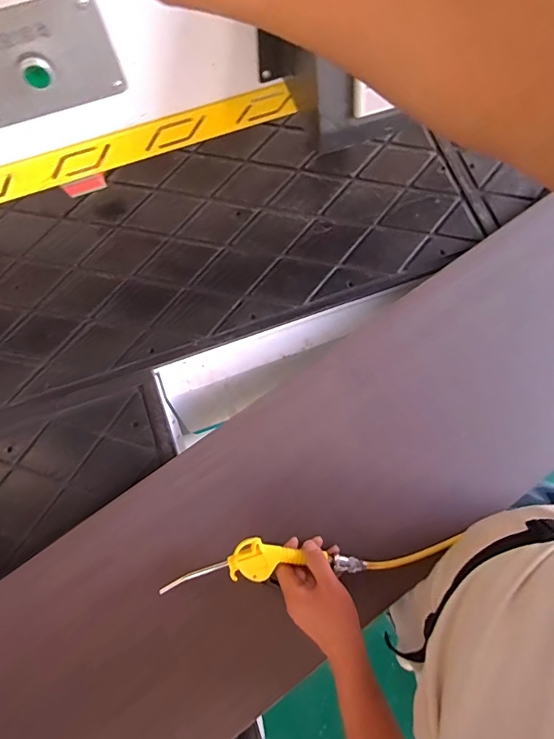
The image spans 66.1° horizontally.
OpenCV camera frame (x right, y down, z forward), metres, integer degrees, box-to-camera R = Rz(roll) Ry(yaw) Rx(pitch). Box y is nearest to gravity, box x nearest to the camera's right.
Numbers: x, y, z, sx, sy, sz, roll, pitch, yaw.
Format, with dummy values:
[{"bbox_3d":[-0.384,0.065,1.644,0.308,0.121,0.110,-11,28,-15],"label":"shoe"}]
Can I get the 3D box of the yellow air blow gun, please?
[{"bbox_3d":[-0.016,0.258,0.571,0.268,0.019,0.060,-2,77,-4],"label":"yellow air blow gun"}]

